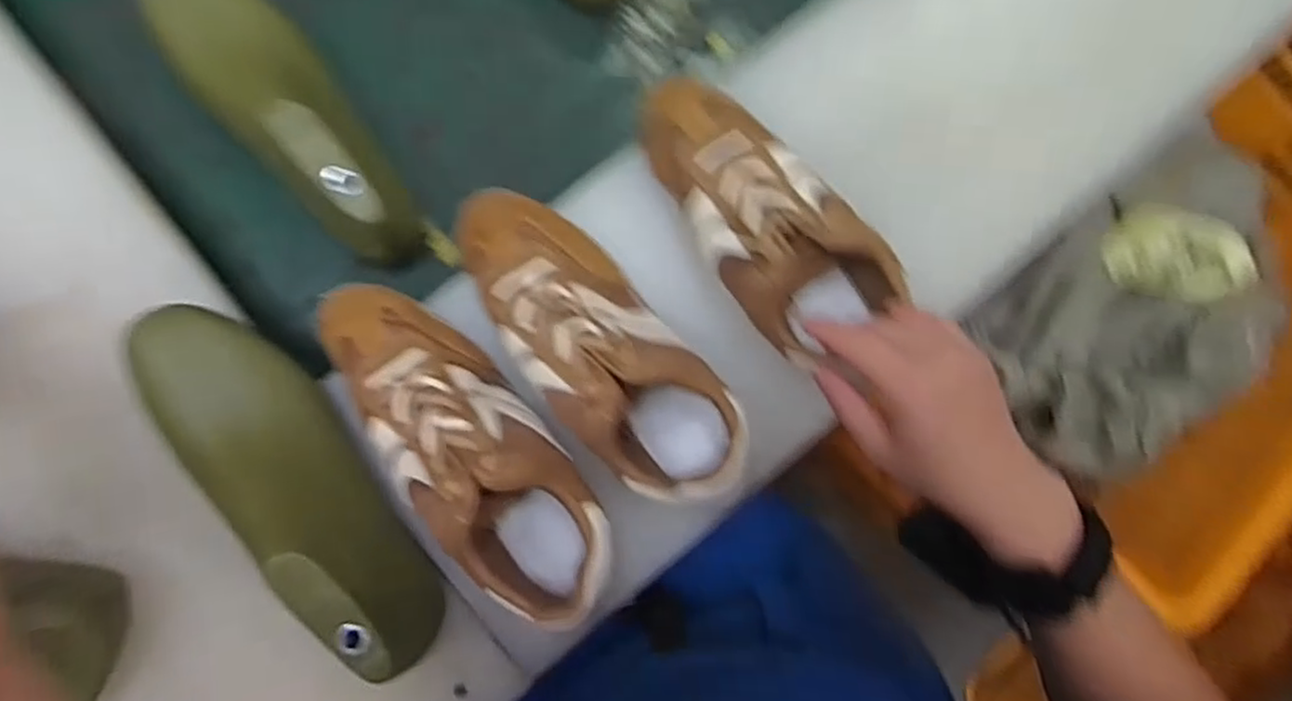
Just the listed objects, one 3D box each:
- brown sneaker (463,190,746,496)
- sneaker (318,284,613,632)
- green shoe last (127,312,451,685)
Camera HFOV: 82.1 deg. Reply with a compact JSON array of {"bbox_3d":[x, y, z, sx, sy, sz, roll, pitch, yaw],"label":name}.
[{"bbox_3d":[-0.036,-0.008,0.475,0.089,0.080,0.235,-41,91,-7],"label":"brown sneaker"},{"bbox_3d":[-0.114,0.057,0.457,0.085,0.076,0.236,-41,91,-7],"label":"sneaker"},{"bbox_3d":[-0.209,0.076,0.436,0.065,0.073,0.247,-38,91,-7],"label":"green shoe last"}]

